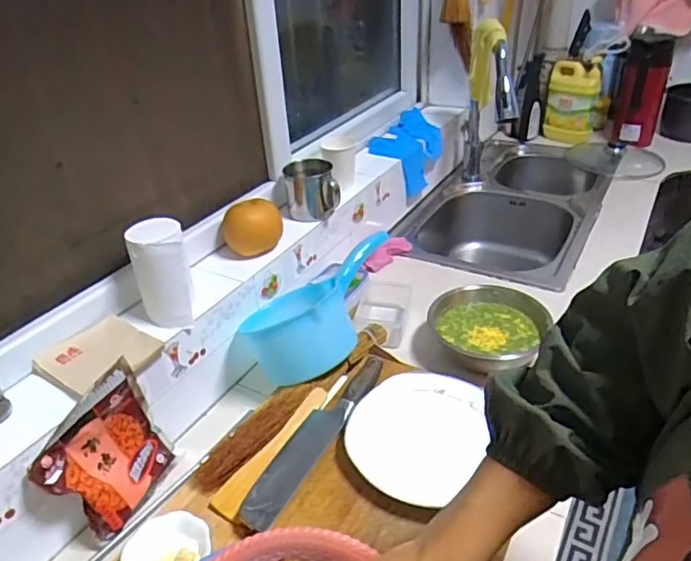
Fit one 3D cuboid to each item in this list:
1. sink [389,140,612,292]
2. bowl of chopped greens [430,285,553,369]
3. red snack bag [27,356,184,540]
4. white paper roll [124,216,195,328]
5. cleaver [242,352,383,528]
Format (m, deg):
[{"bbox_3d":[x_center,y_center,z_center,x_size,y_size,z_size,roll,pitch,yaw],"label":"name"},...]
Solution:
[{"bbox_3d":[0.389,-0.114,1.348,0.402,0.228,0.648,16,38,28],"label":"sink"},{"bbox_3d":[0.227,0.073,0.868,0.155,0.053,0.173,-16,35,-18],"label":"bowl of chopped greens"},{"bbox_3d":[-0.277,0.208,0.653,0.048,0.174,0.157,16,38,28],"label":"red snack bag"},{"bbox_3d":[-0.242,-0.009,0.729,0.069,0.128,0.066,-13,34,-14],"label":"white paper roll"},{"bbox_3d":[-0.039,0.183,0.701,0.061,0.030,0.283,17,38,29],"label":"cleaver"}]

